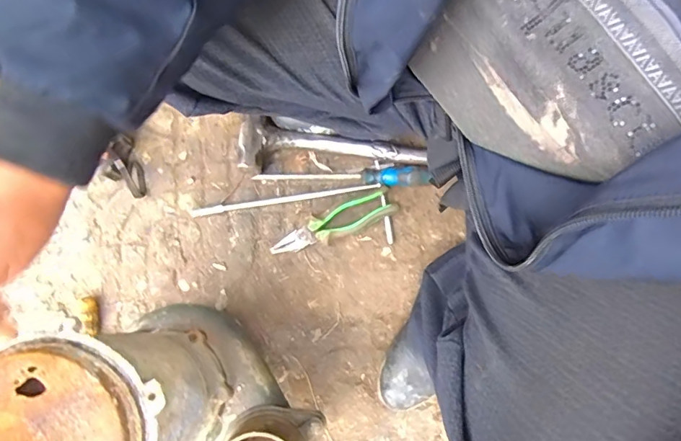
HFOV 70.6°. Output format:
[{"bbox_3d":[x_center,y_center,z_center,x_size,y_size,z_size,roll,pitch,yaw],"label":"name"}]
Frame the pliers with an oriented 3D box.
[{"bbox_3d":[-0.012,0.005,0.722,0.191,0.029,0.043,-21,80,-4],"label":"pliers"}]

